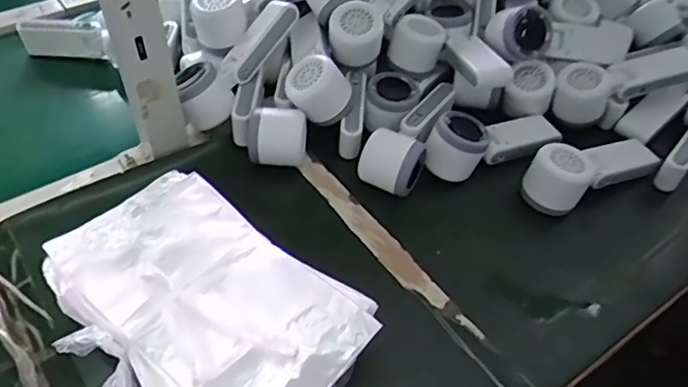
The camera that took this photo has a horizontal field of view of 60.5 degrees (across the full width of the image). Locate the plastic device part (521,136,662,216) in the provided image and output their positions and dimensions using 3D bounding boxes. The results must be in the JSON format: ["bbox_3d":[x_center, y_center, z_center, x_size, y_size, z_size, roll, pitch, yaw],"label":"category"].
[{"bbox_3d":[0.259,-0.023,0.611,0.160,0.063,0.055,-18,53,-19],"label":"plastic device part"}]

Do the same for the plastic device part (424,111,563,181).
[{"bbox_3d":[0.164,-0.055,0.639,0.161,0.056,0.061,-12,50,-30],"label":"plastic device part"}]

